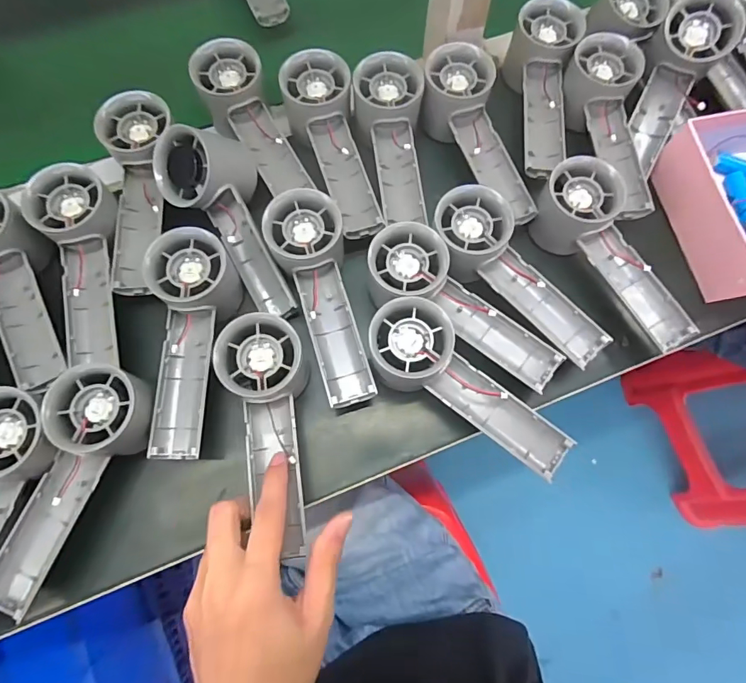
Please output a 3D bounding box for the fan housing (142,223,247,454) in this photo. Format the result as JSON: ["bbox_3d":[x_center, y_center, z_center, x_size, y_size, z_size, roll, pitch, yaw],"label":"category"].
[{"bbox_3d":[-0.130,0.002,0.324,0.053,0.045,0.153,0,73,-1],"label":"fan housing"}]

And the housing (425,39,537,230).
[{"bbox_3d":[0.092,-0.172,0.394,0.056,0.049,0.160,-25,88,-9],"label":"housing"}]

